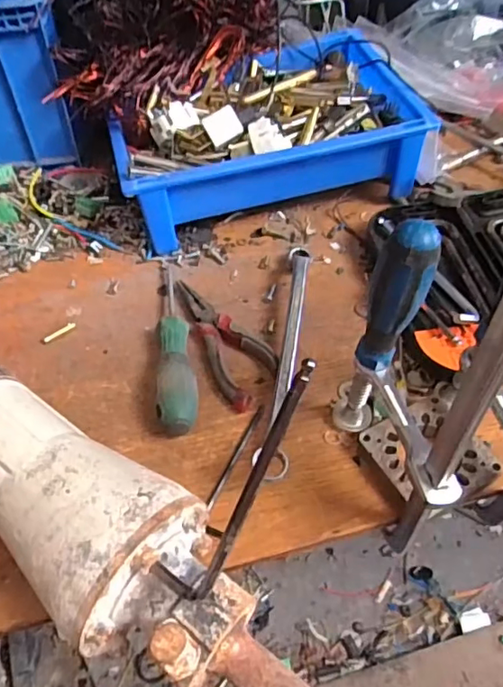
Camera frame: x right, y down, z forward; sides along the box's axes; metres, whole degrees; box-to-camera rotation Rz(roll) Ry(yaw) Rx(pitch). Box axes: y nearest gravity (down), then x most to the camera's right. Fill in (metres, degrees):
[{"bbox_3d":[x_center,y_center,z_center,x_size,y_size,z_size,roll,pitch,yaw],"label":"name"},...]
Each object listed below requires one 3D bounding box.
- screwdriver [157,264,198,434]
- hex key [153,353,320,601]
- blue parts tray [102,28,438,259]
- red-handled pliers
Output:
[{"bbox_3d":[-0.064,-0.011,0.477,0.029,0.026,0.201,-5,48,-2],"label":"screwdriver"},{"bbox_3d":[-0.007,0.062,0.242,0.012,0.135,0.025,-1,34,-50],"label":"hex key"},{"bbox_3d":[0.012,-0.225,0.610,0.317,0.113,0.207,-12,48,-8],"label":"blue parts tray"},{"bbox_3d":[-0.021,-0.008,0.486,0.051,0.012,0.150,-18,49,-13],"label":"red-handled pliers"}]

